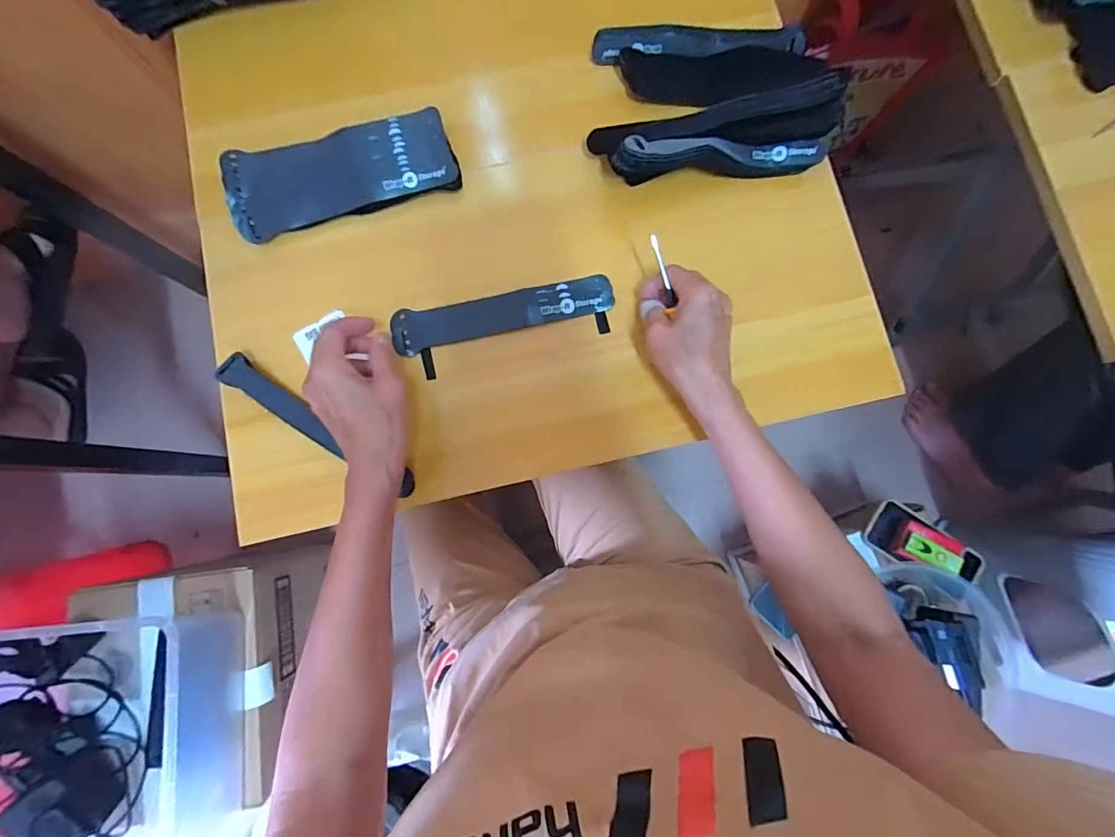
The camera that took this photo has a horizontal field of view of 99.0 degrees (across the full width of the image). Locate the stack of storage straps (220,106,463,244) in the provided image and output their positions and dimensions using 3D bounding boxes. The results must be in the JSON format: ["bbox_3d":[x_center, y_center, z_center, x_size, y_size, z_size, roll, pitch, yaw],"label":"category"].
[{"bbox_3d":[-0.197,-0.228,0.439,0.200,0.023,0.080,-18,83,-3],"label":"stack of storage straps"}]

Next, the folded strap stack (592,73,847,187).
[{"bbox_3d":[0.141,-0.248,0.426,0.217,0.062,0.057,-7,83,-1],"label":"folded strap stack"}]

